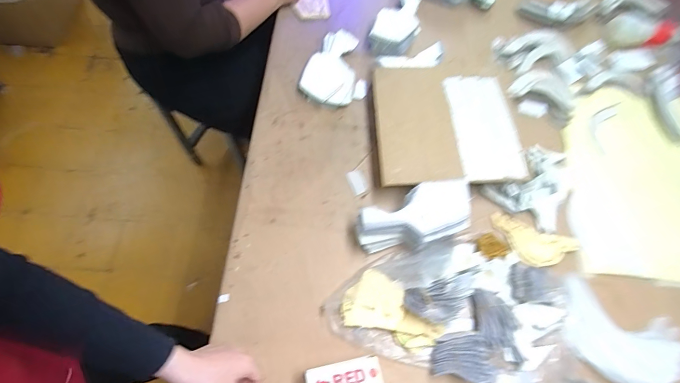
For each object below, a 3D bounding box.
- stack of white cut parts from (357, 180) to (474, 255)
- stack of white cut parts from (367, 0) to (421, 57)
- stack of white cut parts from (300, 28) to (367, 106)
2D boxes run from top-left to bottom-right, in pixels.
[{"bbox_3d":[0.128,0.048,0.632,0.204,0.072,0.098,-21,70,3],"label":"stack of white cut parts"},{"bbox_3d":[0.139,-0.397,0.845,0.095,0.045,0.196,25,70,7],"label":"stack of white cut parts"},{"bbox_3d":[-0.002,-0.275,0.806,0.136,0.025,0.187,16,69,4],"label":"stack of white cut parts"}]

